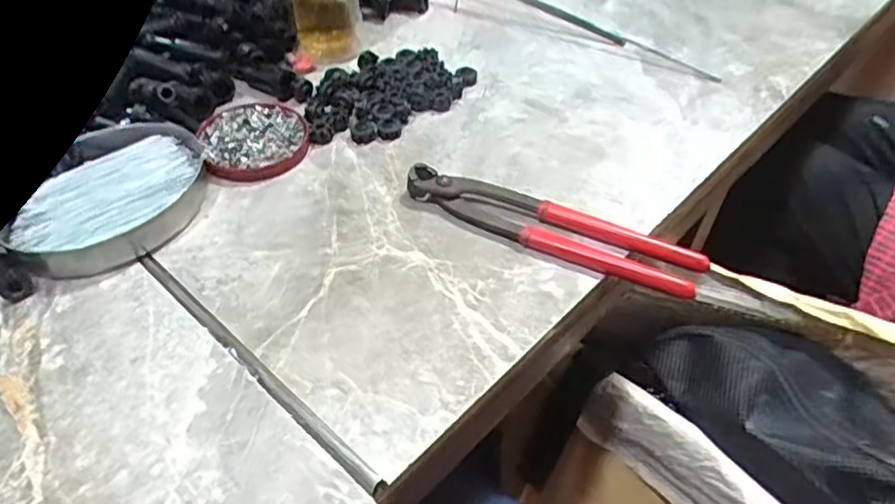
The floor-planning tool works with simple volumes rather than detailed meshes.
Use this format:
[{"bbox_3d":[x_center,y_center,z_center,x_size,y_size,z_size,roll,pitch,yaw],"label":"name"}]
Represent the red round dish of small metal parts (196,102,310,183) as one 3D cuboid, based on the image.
[{"bbox_3d":[-0.151,-0.089,0.500,0.077,0.010,0.092,-18,51,-19],"label":"red round dish of small metal parts"}]

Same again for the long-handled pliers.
[{"bbox_3d":[0.067,-0.017,0.432,0.200,0.018,0.040,22,50,16],"label":"long-handled pliers"}]

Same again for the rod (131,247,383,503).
[{"bbox_3d":[-0.113,0.059,0.363,0.218,0.006,0.009,36,55,26],"label":"rod"}]

